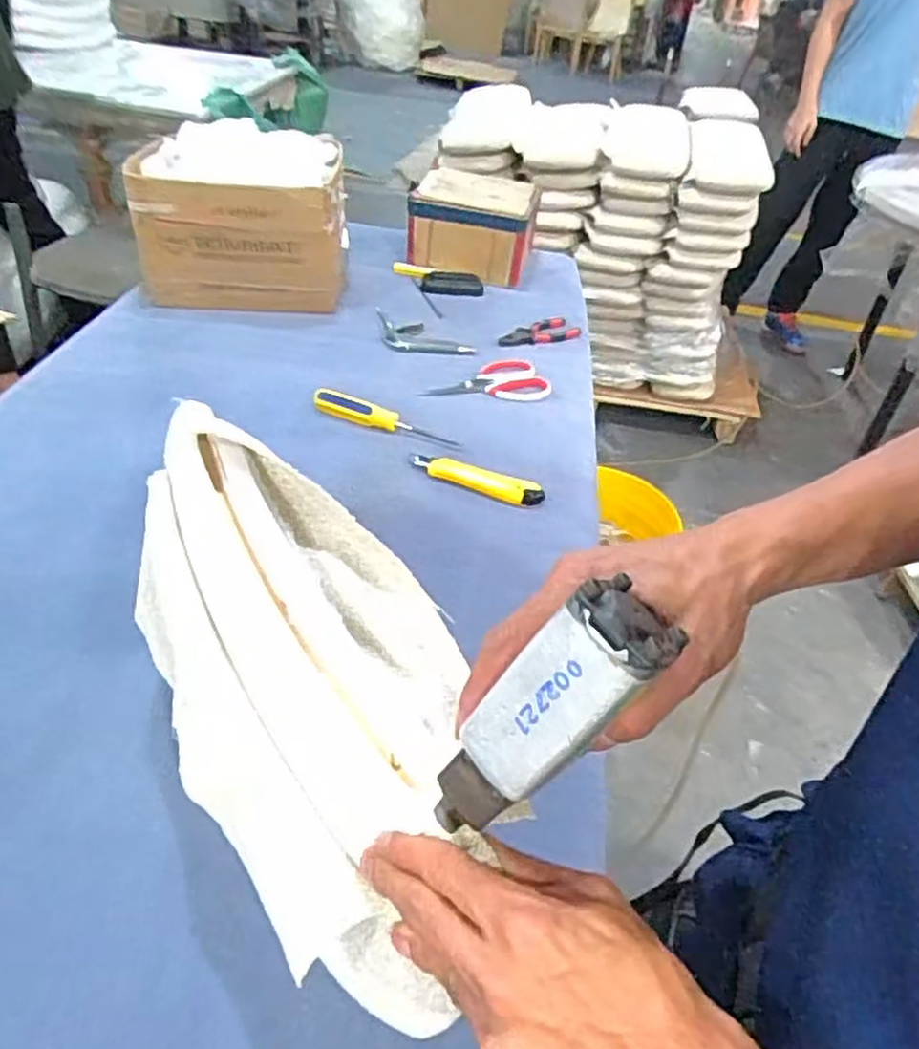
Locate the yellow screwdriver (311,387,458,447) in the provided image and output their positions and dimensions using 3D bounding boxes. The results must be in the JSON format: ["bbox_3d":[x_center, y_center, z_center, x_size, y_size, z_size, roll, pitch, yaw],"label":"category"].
[{"bbox_3d":[-0.097,-0.140,0.935,0.192,0.026,0.029,15,40,10],"label":"yellow screwdriver"}]

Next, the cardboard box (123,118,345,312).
[{"bbox_3d":[-0.350,-0.487,1.183,0.310,0.237,0.201,0,40,-8],"label":"cardboard box"}]

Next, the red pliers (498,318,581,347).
[{"bbox_3d":[0.129,-0.313,1.193,0.154,0.010,0.062,-22,47,-30],"label":"red pliers"}]

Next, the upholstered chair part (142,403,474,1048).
[{"bbox_3d":[-0.096,0.077,0.441,0.154,0.104,0.391,-15,55,-24],"label":"upholstered chair part"}]

